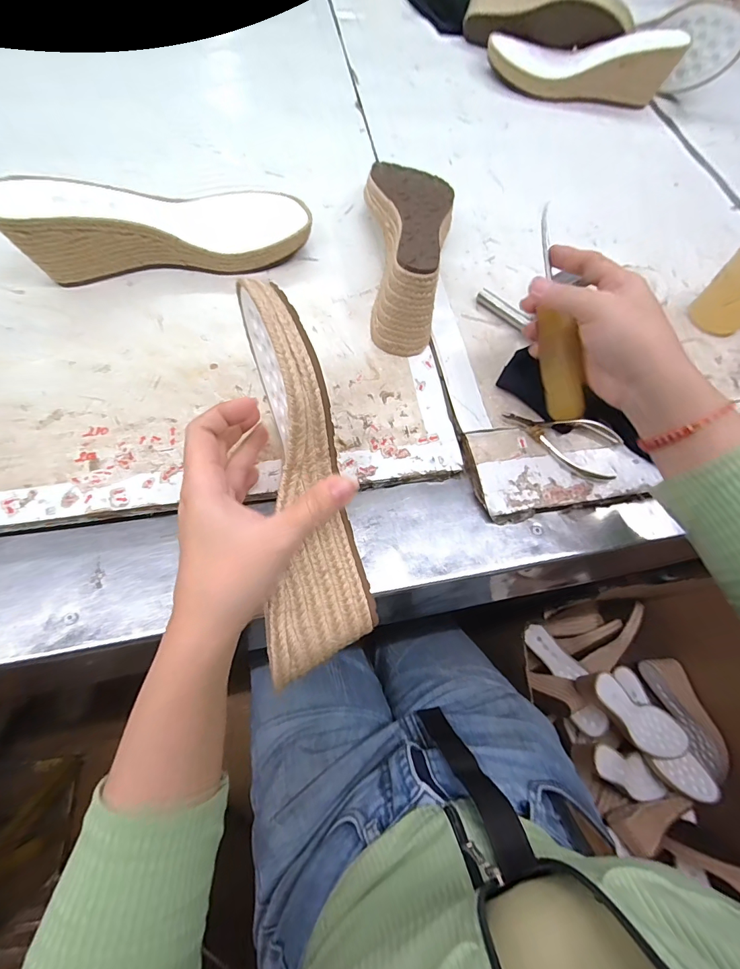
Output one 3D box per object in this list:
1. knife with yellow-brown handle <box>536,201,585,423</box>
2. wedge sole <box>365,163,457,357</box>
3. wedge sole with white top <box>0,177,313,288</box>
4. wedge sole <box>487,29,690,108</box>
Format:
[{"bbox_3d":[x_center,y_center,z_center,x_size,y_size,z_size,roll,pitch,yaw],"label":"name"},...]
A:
[{"bbox_3d":[0.146,-0.135,0.319,0.023,0.027,0.168,-3,82,-4],"label":"knife with yellow-brown handle"},{"bbox_3d":[0.039,-0.239,0.395,0.084,0.066,0.233,2,66,-2],"label":"wedge sole"},{"bbox_3d":[-0.179,-0.234,0.367,0.241,0.076,0.059,-14,67,-9],"label":"wedge sole with white top"},{"bbox_3d":[0.286,-0.582,0.558,0.245,0.062,0.066,15,67,2],"label":"wedge sole"}]

